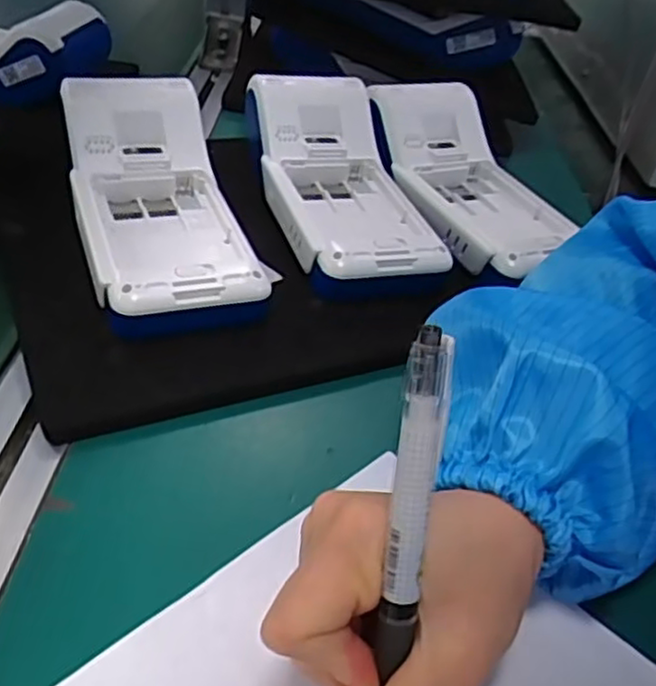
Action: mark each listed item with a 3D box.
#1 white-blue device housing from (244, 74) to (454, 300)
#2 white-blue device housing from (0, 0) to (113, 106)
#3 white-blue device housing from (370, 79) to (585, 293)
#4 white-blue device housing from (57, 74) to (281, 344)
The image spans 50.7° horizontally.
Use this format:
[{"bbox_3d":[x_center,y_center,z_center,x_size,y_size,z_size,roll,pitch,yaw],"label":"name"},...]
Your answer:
[{"bbox_3d":[0.009,-0.102,0.420,0.084,0.051,0.181,-6,41,-18],"label":"white-blue device housing"},{"bbox_3d":[-0.269,-0.238,0.535,0.194,0.054,0.089,12,39,3],"label":"white-blue device housing"},{"bbox_3d":[0.094,-0.110,0.447,0.091,0.049,0.174,-10,43,-22],"label":"white-blue device housing"},{"bbox_3d":[-0.090,-0.079,0.375,0.088,0.060,0.180,-7,42,-19],"label":"white-blue device housing"}]

